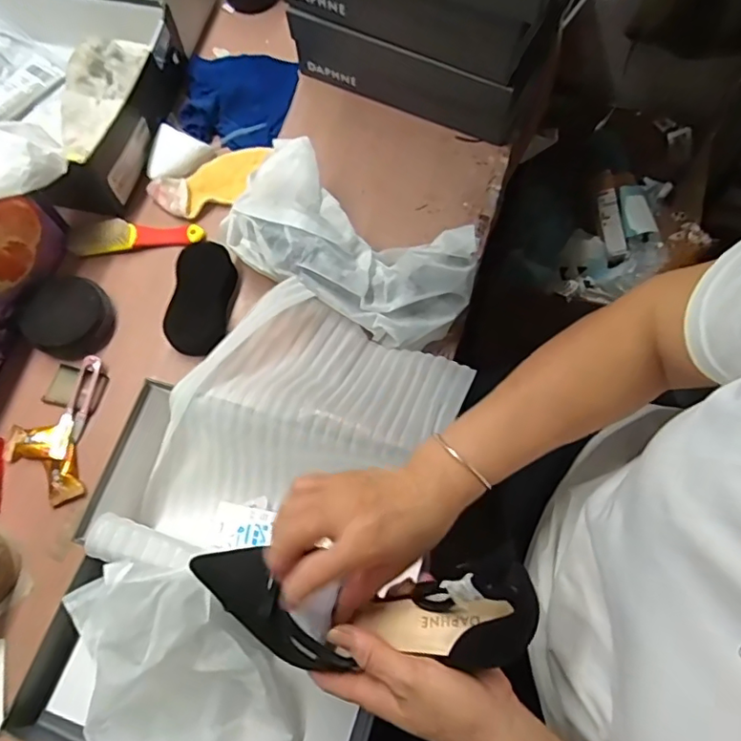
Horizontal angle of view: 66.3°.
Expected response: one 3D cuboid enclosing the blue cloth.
[{"bbox_3d":[-0.178,-0.369,0.748,0.139,0.029,0.144,7,70,4],"label":"blue cloth"}]

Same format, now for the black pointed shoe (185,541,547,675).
[{"bbox_3d":[-0.014,0.161,0.378,0.235,0.062,0.073,0,70,15],"label":"black pointed shoe"}]

